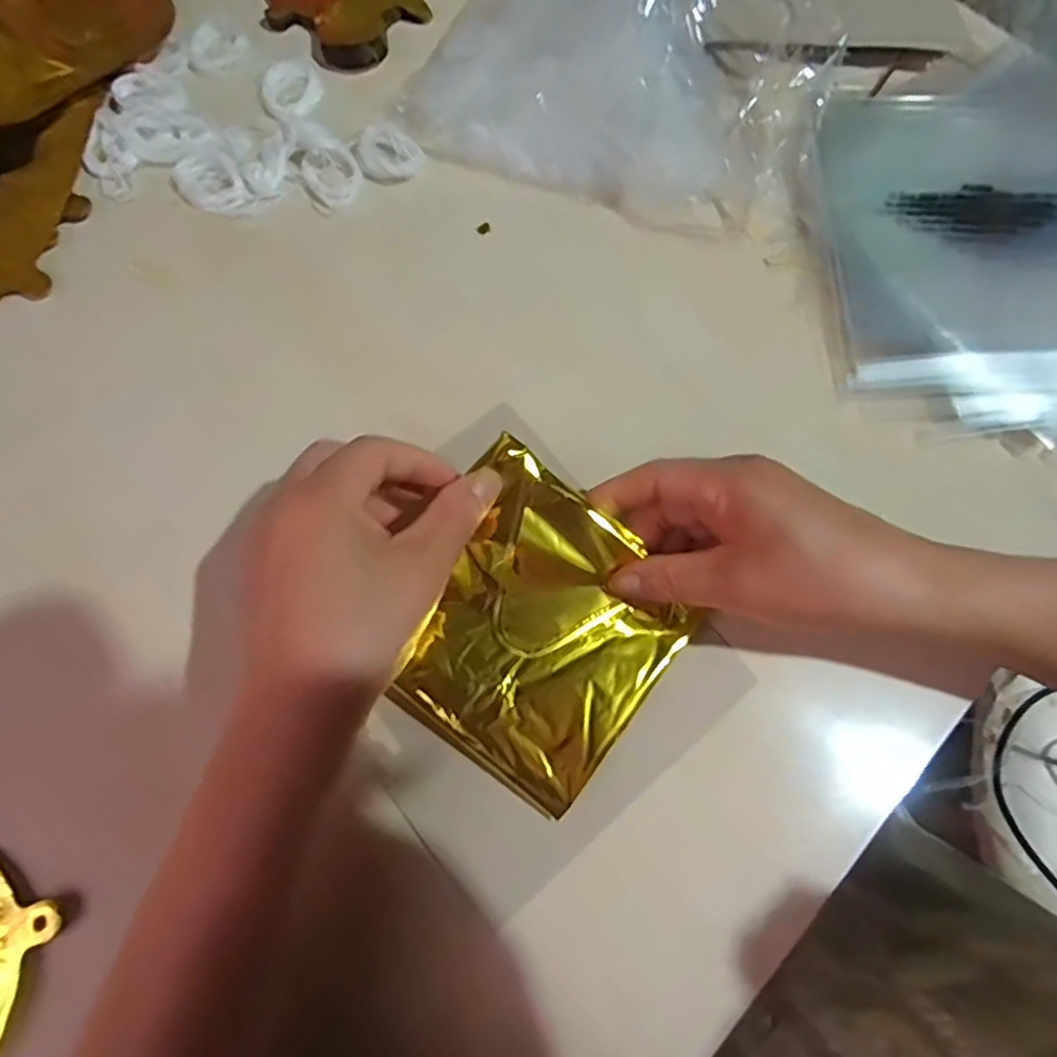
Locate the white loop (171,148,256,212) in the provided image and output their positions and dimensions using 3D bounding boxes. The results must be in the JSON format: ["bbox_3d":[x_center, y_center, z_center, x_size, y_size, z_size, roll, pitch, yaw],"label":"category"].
[{"bbox_3d":[-0.187,-0.204,0.394,0.036,0.008,0.043,-28,74,-11],"label":"white loop"}]

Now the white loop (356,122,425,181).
[{"bbox_3d":[-0.085,-0.229,0.408,0.035,0.008,0.037,1,71,-2],"label":"white loop"}]

